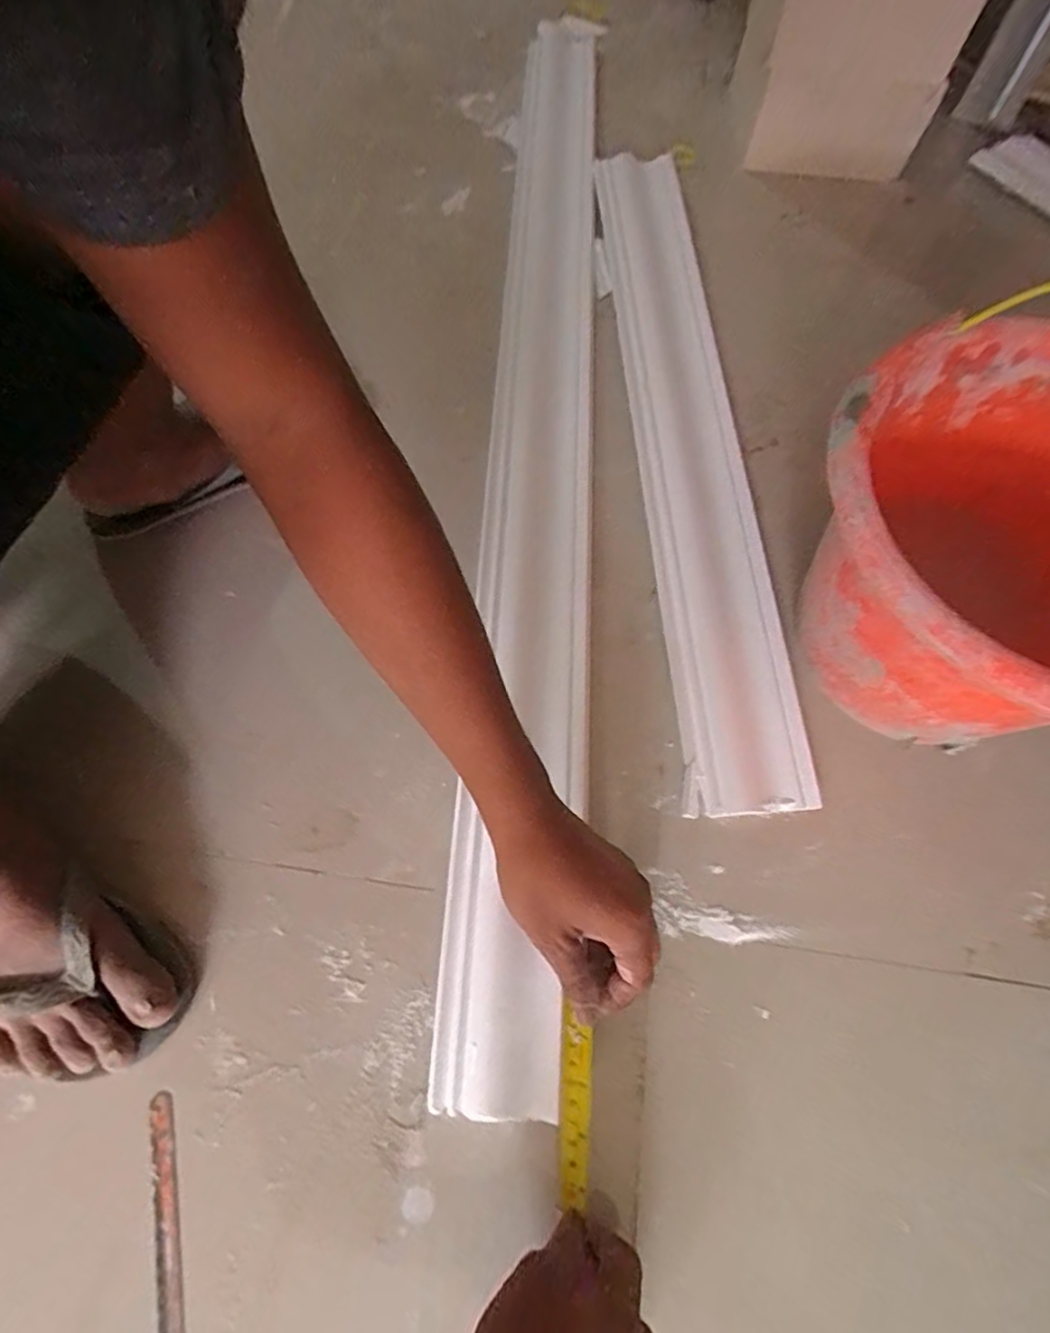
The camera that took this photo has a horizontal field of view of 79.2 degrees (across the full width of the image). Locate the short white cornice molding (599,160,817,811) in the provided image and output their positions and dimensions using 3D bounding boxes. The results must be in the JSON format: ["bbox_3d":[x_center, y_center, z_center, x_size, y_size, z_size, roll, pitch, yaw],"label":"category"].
[{"bbox_3d":[0.150,-0.253,0.607,0.108,0.024,0.755,-2,67,-4],"label":"short white cornice molding"}]

